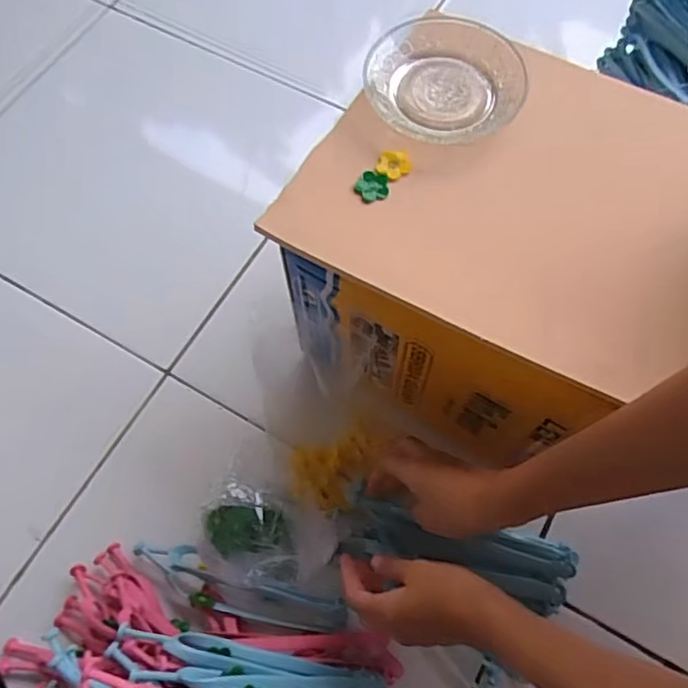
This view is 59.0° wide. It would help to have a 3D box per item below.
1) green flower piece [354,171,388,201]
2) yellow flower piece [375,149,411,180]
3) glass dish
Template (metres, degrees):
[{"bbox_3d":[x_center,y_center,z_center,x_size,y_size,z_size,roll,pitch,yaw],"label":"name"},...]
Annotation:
[{"bbox_3d":[0.019,-0.108,0.417,0.022,0.005,0.021,-1,67,1],"label":"green flower piece"},{"bbox_3d":[0.034,-0.125,0.423,0.023,0.006,0.021,-1,67,1],"label":"yellow flower piece"},{"bbox_3d":[0.072,-0.190,0.441,0.110,0.020,0.107,-1,67,1],"label":"glass dish"}]

